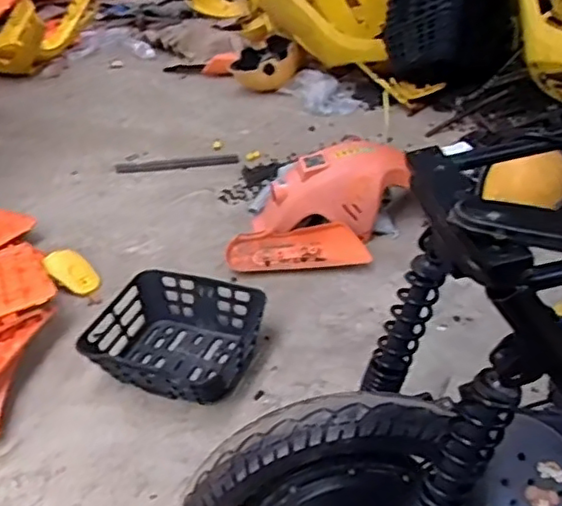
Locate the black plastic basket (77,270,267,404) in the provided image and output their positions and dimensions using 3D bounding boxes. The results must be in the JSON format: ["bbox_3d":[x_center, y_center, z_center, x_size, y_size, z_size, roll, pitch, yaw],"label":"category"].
[{"bbox_3d":[-0.217,0.174,1.303,0.331,0.104,0.270,9,41,20],"label":"black plastic basket"}]

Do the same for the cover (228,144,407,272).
[{"bbox_3d":[0.089,-0.113,1.536,0.420,0.214,0.271,2,39,12],"label":"cover"}]

